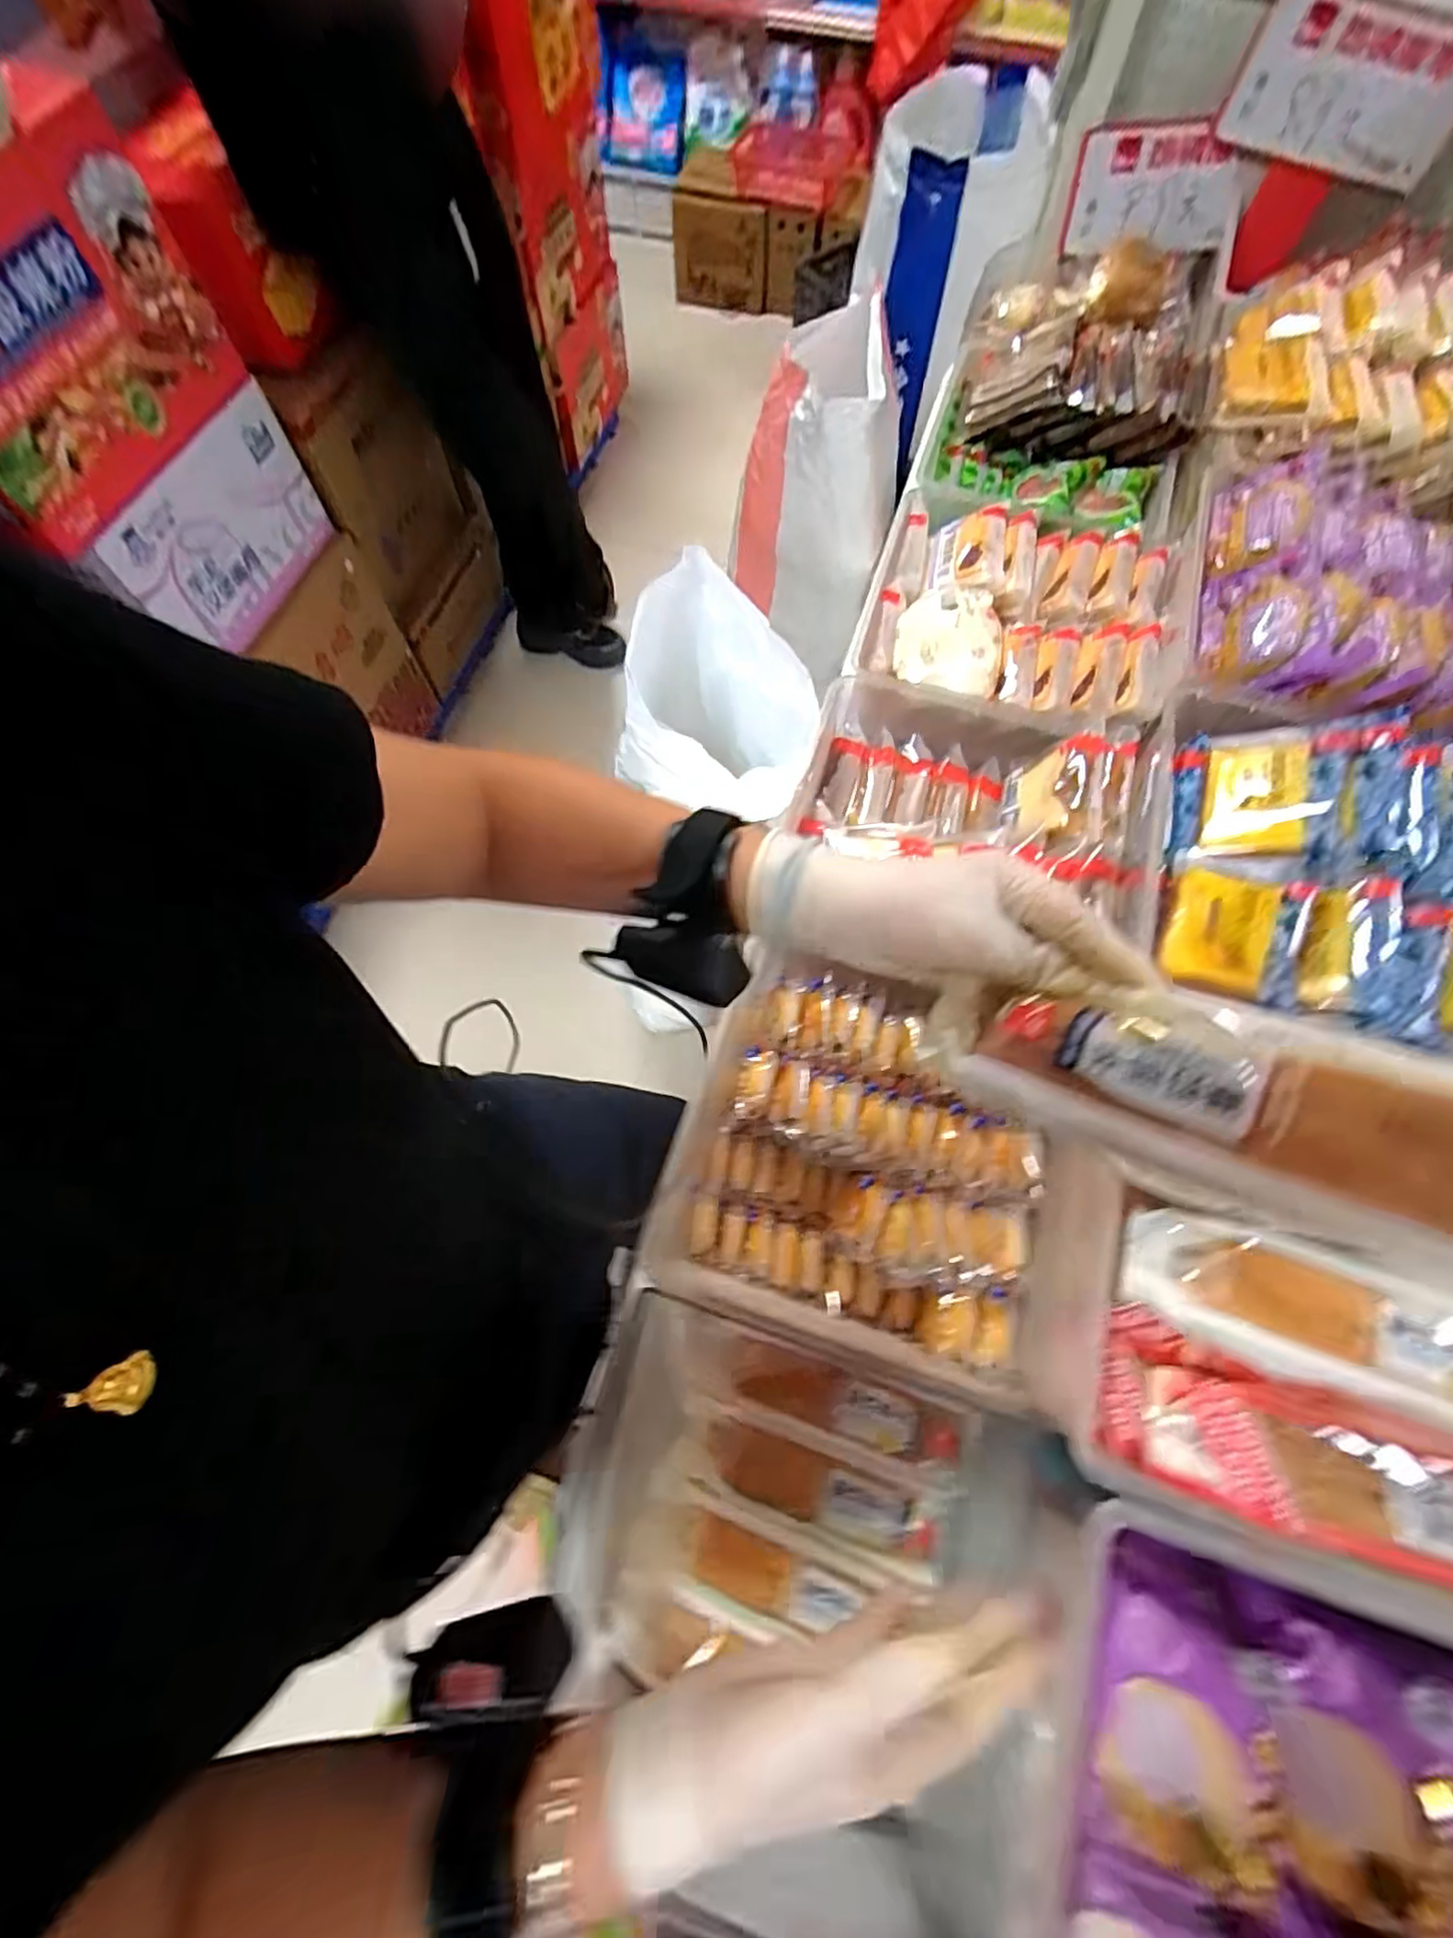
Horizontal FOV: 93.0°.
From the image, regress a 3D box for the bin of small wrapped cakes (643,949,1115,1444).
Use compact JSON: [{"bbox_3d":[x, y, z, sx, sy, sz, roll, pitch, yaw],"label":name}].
[{"bbox_3d":[0.131,0.165,0.587,0.338,0.091,0.290,16,69,6],"label":"bin of small wrapped cakes"}]

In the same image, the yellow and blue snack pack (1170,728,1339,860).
[{"bbox_3d":[0.444,-0.146,0.579,0.101,0.040,0.128,-1,66,41],"label":"yellow and blue snack pack"}]

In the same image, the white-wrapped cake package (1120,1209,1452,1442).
[{"bbox_3d":[0.374,0.217,0.405,0.251,0.040,0.073,19,70,7],"label":"white-wrapped cake package"}]

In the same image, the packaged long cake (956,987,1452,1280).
[{"bbox_3d":[0.195,0.051,0.239,0.205,0.026,0.065,16,67,35],"label":"packaged long cake"}]

